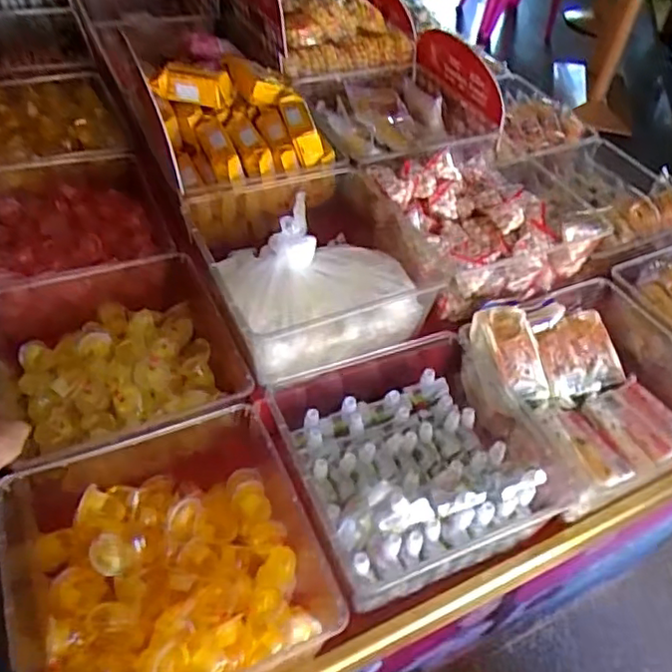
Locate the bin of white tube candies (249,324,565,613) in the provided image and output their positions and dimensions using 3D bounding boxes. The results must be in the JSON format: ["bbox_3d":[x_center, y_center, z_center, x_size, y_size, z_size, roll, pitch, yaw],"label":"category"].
[{"bbox_3d":[0.094,0.156,0.826,0.317,0.107,0.314,-12,52,-18],"label":"bin of white tube candies"}]

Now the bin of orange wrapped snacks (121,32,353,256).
[{"bbox_3d":[-0.191,-0.368,1.195,0.275,0.152,0.473,-13,52,-19],"label":"bin of orange wrapped snacks"}]

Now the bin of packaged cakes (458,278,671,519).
[{"bbox_3d":[0.371,0.077,0.928,0.390,0.131,0.295,-19,54,-23],"label":"bin of packaged cakes"}]

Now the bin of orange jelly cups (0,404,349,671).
[{"bbox_3d":[-0.184,0.272,0.742,0.337,0.143,0.328,-13,52,-19],"label":"bin of orange jelly cups"}]

